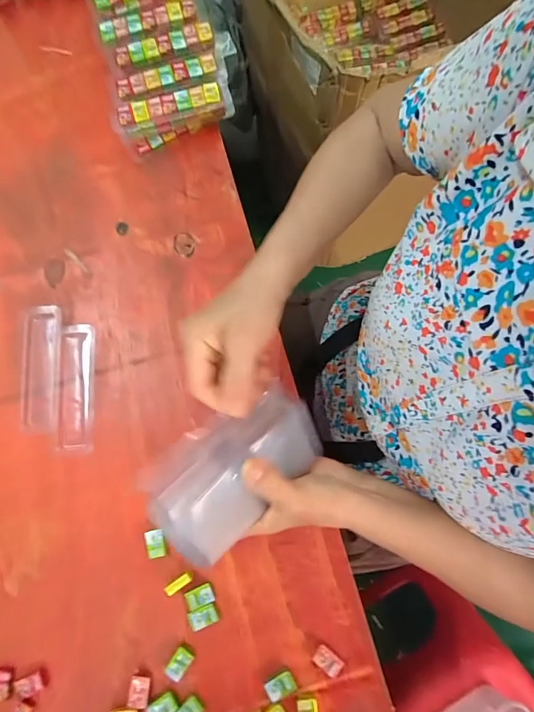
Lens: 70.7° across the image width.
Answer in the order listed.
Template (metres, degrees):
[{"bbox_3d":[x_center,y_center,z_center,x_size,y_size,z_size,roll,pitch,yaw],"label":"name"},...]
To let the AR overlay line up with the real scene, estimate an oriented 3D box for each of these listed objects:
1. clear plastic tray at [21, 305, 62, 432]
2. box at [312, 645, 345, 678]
[{"bbox_3d":[-0.251,0.013,0.415,0.043,0.011,0.137,-3,78,-1],"label":"clear plastic tray"},{"bbox_3d":[0.057,0.284,0.350,0.025,0.008,0.018,38,81,7],"label":"box"}]

